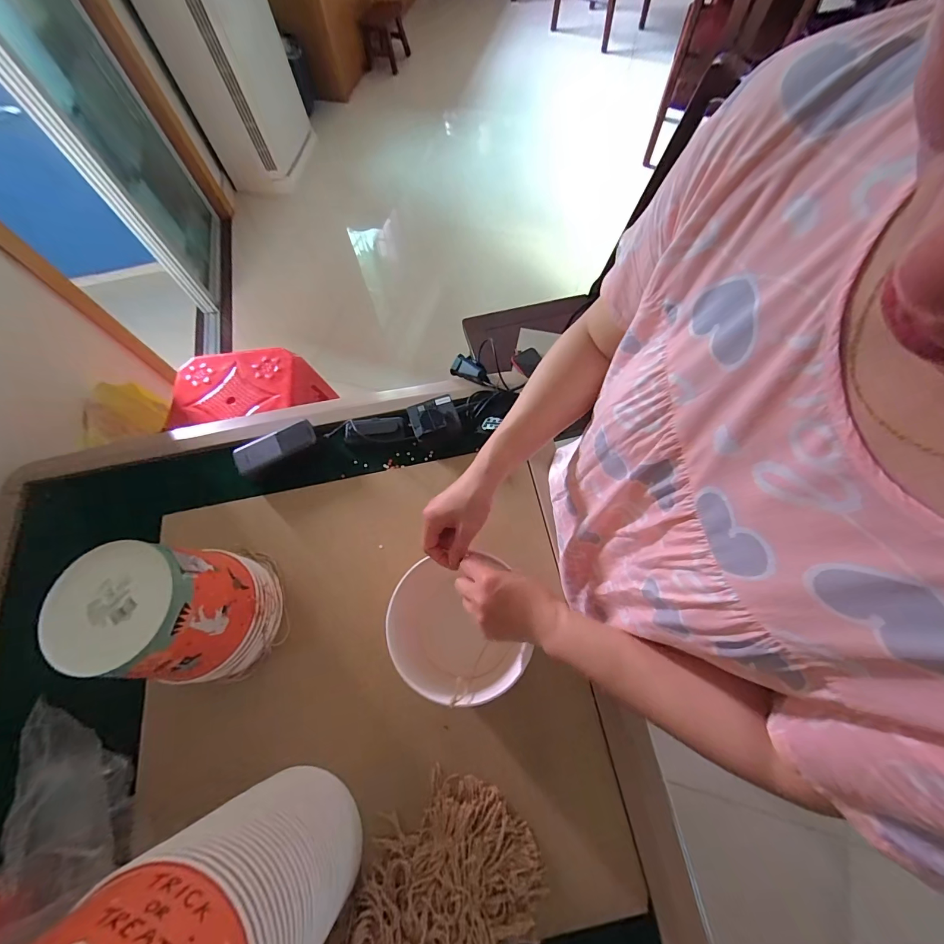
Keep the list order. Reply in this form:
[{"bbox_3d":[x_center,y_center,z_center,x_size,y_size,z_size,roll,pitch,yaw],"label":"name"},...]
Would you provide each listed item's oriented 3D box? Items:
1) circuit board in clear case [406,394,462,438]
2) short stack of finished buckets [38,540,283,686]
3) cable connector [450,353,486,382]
[{"bbox_3d":[-0.064,-0.089,0.680,0.080,0.049,0.070,-15,67,-3],"label":"circuit board in clear case"},{"bbox_3d":[-0.346,0.163,0.495,0.140,0.199,0.153,15,68,9],"label":"short stack of finished buckets"},{"bbox_3d":[-0.005,-0.185,0.718,0.081,0.032,0.032,26,68,40],"label":"cable connector"}]

